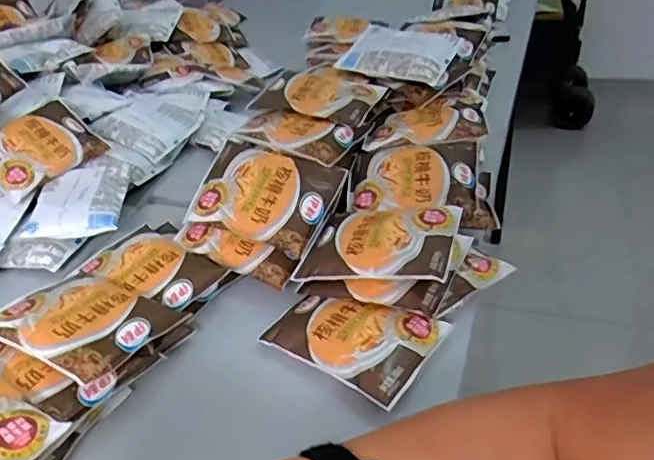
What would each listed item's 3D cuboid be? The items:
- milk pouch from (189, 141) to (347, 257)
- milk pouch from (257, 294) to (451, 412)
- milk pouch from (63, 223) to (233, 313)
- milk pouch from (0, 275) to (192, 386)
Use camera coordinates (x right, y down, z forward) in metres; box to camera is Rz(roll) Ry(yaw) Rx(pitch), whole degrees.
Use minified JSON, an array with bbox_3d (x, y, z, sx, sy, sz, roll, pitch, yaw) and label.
[{"bbox_3d":[-0.059,-0.040,0.548,0.129,0.025,0.109,19,63,15],"label":"milk pouch"},{"bbox_3d":[0.018,0.082,0.461,0.129,0.017,0.086,19,43,31],"label":"milk pouch"},{"bbox_3d":[-0.161,0.035,0.520,0.117,0.021,0.085,17,42,29],"label":"milk pouch"},{"bbox_3d":[-0.189,0.070,0.444,0.117,0.034,0.097,13,40,26],"label":"milk pouch"}]

